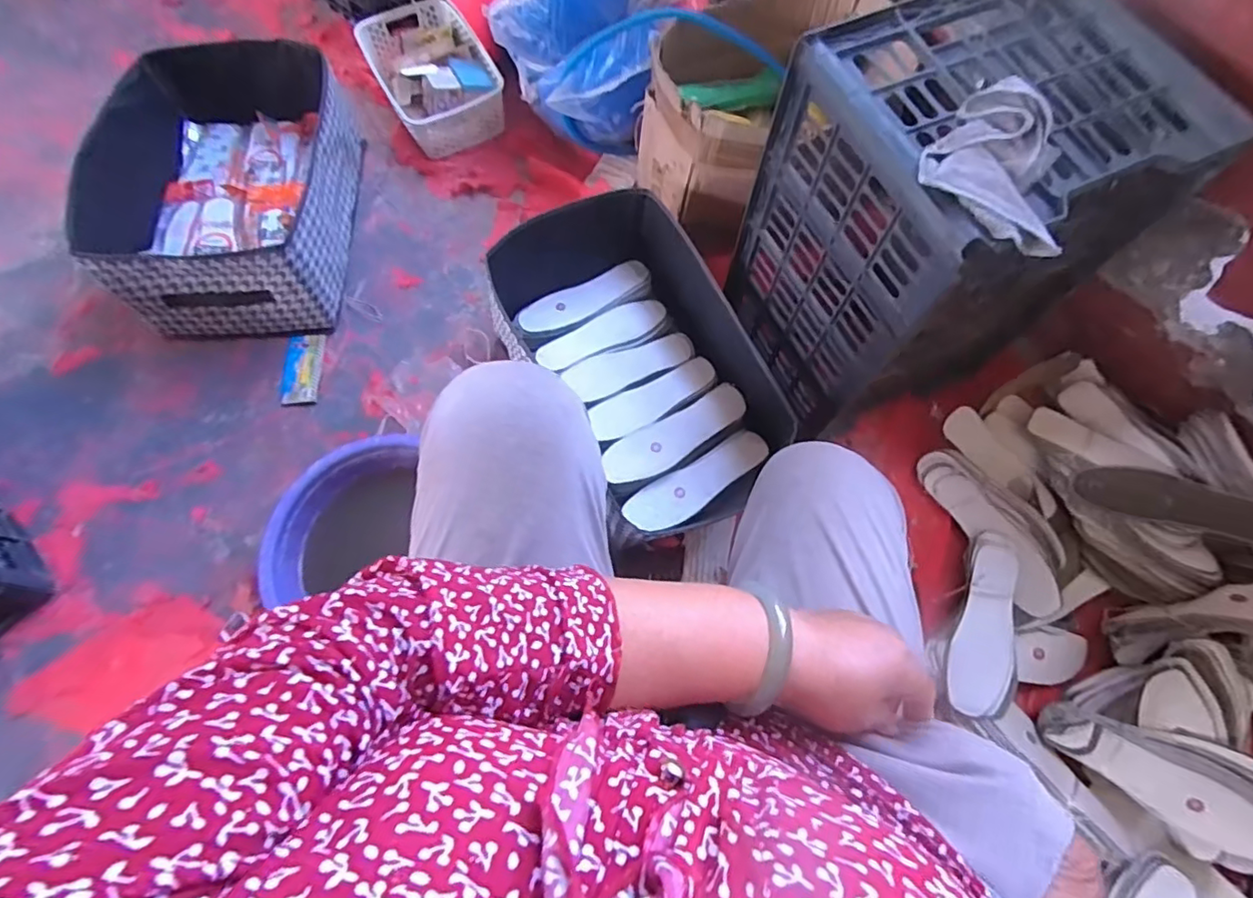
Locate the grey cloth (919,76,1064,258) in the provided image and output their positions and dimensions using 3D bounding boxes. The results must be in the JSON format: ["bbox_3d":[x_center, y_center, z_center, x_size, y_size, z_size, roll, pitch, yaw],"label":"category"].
[{"bbox_3d":[0.309,-0.237,0.488,0.116,0.045,0.138,20,69,6],"label":"grey cloth"}]

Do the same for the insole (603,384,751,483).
[{"bbox_3d":[0.067,-0.024,0.830,0.234,0.036,0.077,-30,72,-12],"label":"insole"}]

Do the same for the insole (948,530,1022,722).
[{"bbox_3d":[0.483,0.229,0.786,0.078,0.012,0.244,21,70,7],"label":"insole"}]

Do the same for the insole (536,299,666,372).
[{"bbox_3d":[-0.035,-0.180,0.919,0.214,0.029,0.065,-32,73,-13],"label":"insole"}]

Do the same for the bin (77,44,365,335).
[{"bbox_3d":[-0.610,-0.429,0.941,0.322,0.227,0.462,0,69,-1],"label":"bin"}]

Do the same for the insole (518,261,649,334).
[{"bbox_3d":[-0.064,-0.239,0.939,0.218,0.022,0.058,-31,73,-13],"label":"insole"}]

